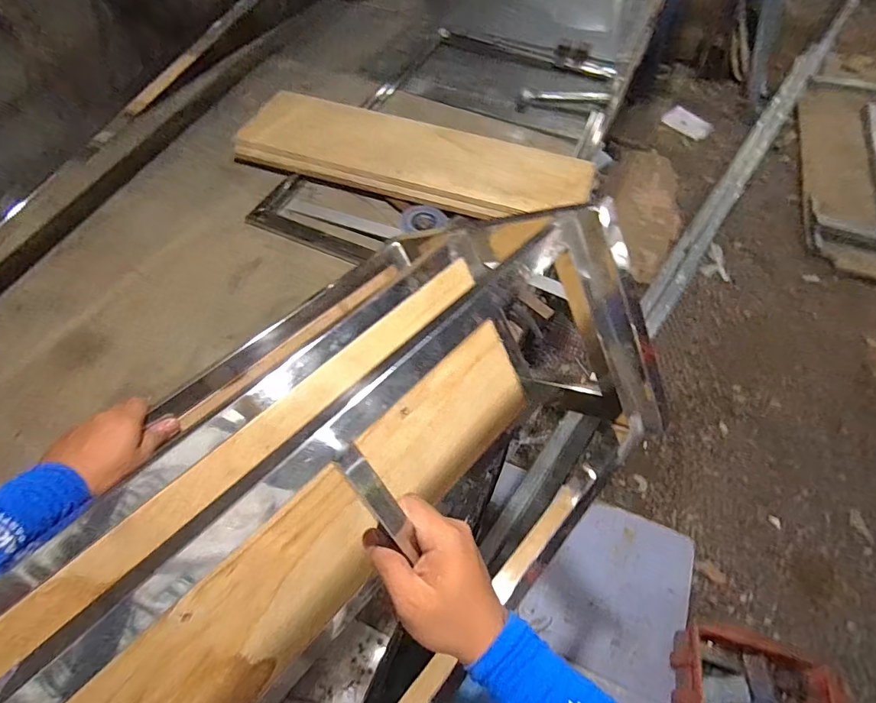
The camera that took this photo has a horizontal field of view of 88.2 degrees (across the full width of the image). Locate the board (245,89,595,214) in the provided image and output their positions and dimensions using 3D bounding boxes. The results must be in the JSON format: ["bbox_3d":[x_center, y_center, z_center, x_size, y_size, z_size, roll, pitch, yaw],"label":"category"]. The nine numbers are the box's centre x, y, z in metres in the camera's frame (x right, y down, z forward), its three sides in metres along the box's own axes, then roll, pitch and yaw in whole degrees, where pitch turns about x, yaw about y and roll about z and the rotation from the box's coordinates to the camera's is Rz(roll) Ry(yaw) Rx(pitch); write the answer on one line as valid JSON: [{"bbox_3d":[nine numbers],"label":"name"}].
[{"bbox_3d":[-0.070,-0.479,1.119,0.894,0.048,0.198,12,89,2],"label":"board"}]

